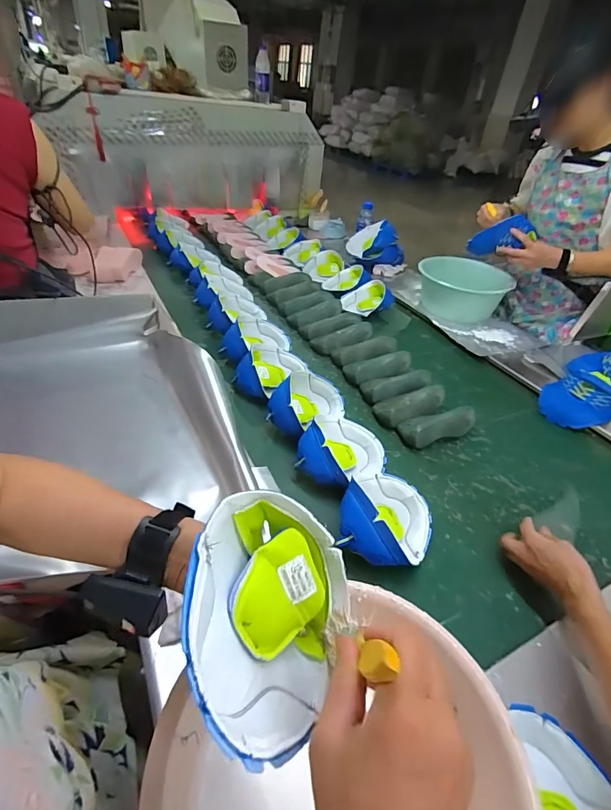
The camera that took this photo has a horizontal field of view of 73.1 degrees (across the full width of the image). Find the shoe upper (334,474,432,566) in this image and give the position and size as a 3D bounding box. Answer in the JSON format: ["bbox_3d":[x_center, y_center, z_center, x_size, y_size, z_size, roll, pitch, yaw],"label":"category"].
[{"bbox_3d":[0.136,0.186,0.674,0.133,0.103,0.174,27,43,25],"label":"shoe upper"}]

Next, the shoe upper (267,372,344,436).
[{"bbox_3d":[0.004,0.003,0.891,0.123,0.095,0.188,26,42,24],"label":"shoe upper"}]

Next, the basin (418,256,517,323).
[{"bbox_3d":[0.544,-0.417,1.449,0.284,0.133,0.290,12,38,7],"label":"basin"}]

